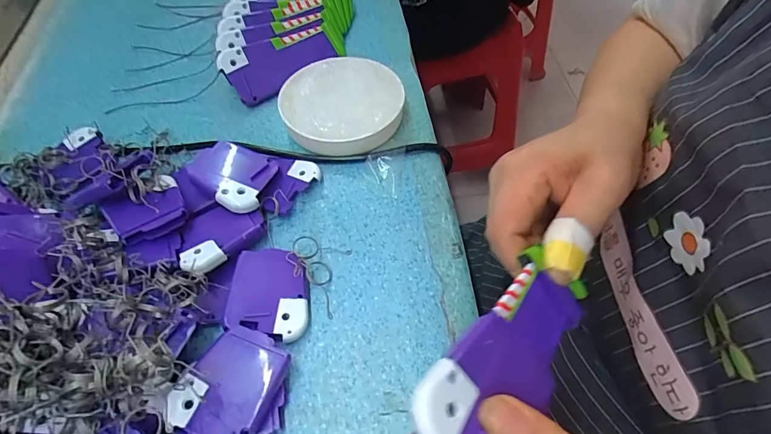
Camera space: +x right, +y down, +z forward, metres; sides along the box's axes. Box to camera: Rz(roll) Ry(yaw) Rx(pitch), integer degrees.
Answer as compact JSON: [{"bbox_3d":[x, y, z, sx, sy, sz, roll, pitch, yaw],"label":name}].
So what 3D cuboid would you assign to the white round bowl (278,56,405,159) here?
[{"bbox_3d":[-0.037,-0.099,0.363,0.101,0.029,0.102,-1,56,2],"label":"white round bowl"}]

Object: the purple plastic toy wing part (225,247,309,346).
[{"bbox_3d":[-0.076,0.049,0.275,0.050,0.005,0.062,7,54,-9],"label":"purple plastic toy wing part"}]

